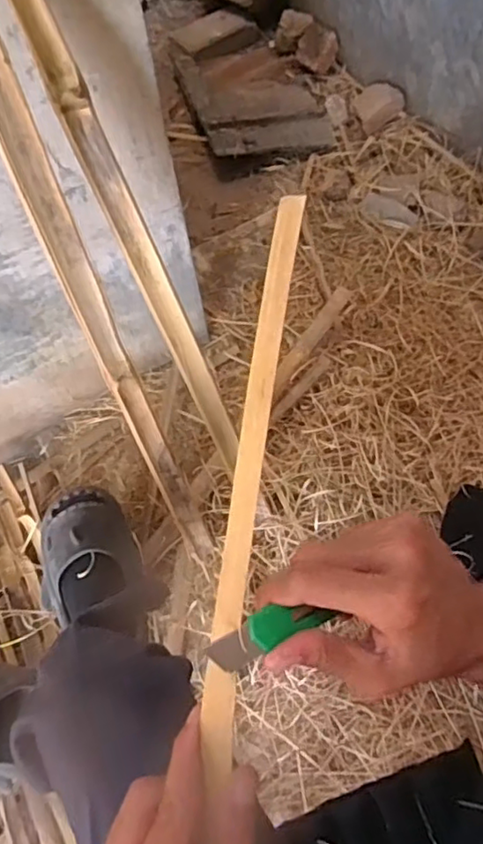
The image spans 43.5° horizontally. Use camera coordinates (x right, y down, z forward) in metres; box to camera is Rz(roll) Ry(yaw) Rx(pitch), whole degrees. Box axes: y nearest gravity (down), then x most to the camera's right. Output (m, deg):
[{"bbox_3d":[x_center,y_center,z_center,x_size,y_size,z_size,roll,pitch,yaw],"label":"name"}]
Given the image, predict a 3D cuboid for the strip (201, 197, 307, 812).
[{"bbox_3d":[0.004,0.031,0.311,0.018,0.005,0.299,6,85,24],"label":"strip"}]

